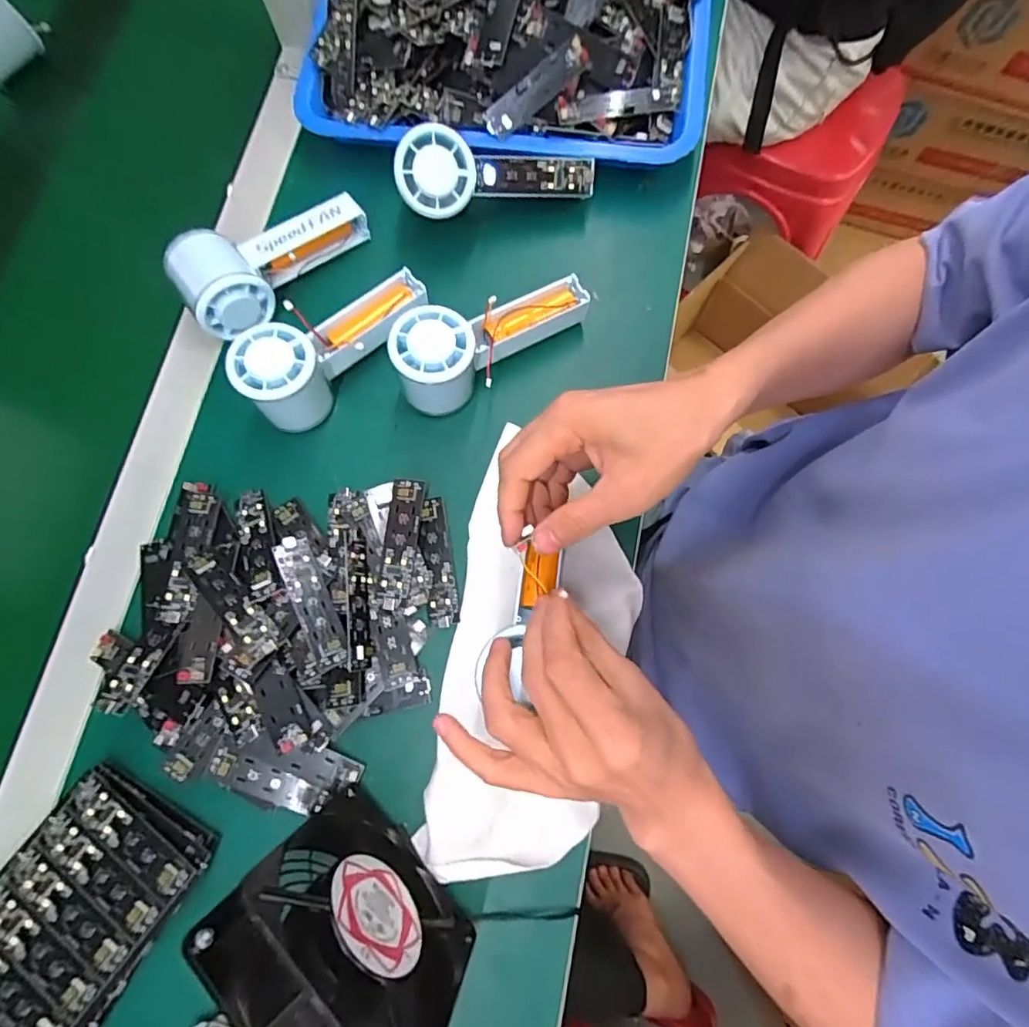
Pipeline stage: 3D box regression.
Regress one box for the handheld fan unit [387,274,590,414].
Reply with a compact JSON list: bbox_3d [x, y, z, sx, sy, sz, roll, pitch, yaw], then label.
[{"bbox_3d":[-0.012,-0.121,0.386,0.149,0.066,0.058,-22,78,-5],"label":"handheld fan unit"}]

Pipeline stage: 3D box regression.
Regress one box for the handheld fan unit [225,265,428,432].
[{"bbox_3d":[-0.123,-0.119,0.385,0.144,0.058,0.055,-34,80,-7],"label":"handheld fan unit"}]

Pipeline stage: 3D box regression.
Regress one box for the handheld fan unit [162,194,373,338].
[{"bbox_3d":[-0.180,-0.195,0.404,0.148,0.056,0.061,-32,79,-7],"label":"handheld fan unit"}]

